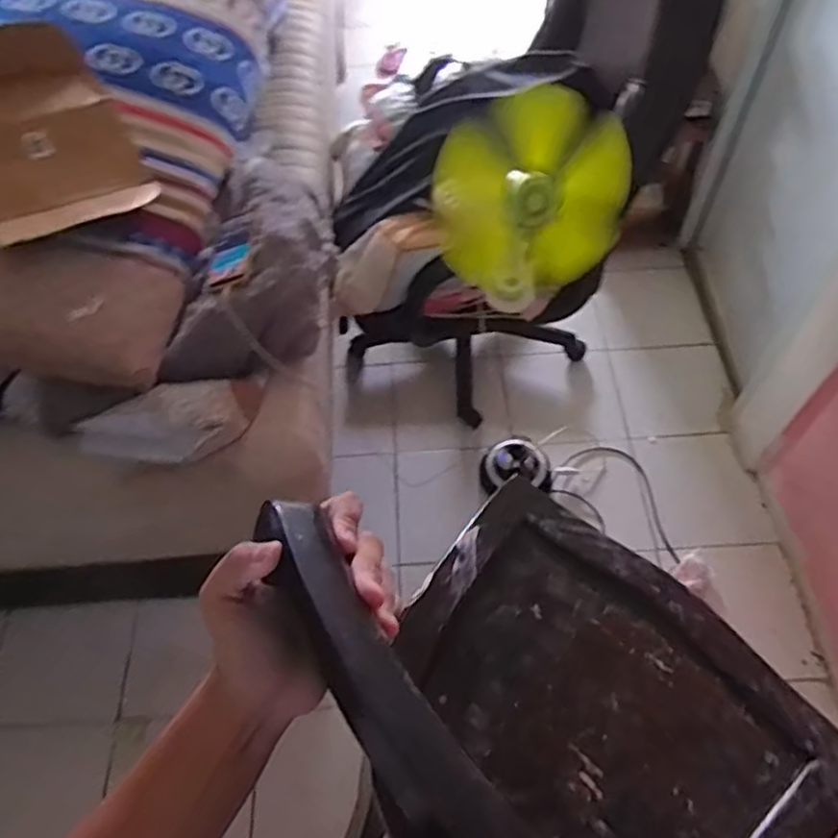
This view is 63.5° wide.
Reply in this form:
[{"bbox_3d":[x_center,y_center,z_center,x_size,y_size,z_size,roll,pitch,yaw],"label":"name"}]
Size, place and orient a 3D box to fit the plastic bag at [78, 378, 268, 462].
[{"bbox_3d":[-0.380,0.013,1.019,0.281,0.080,0.098,-13,59,-6],"label":"plastic bag"}]

